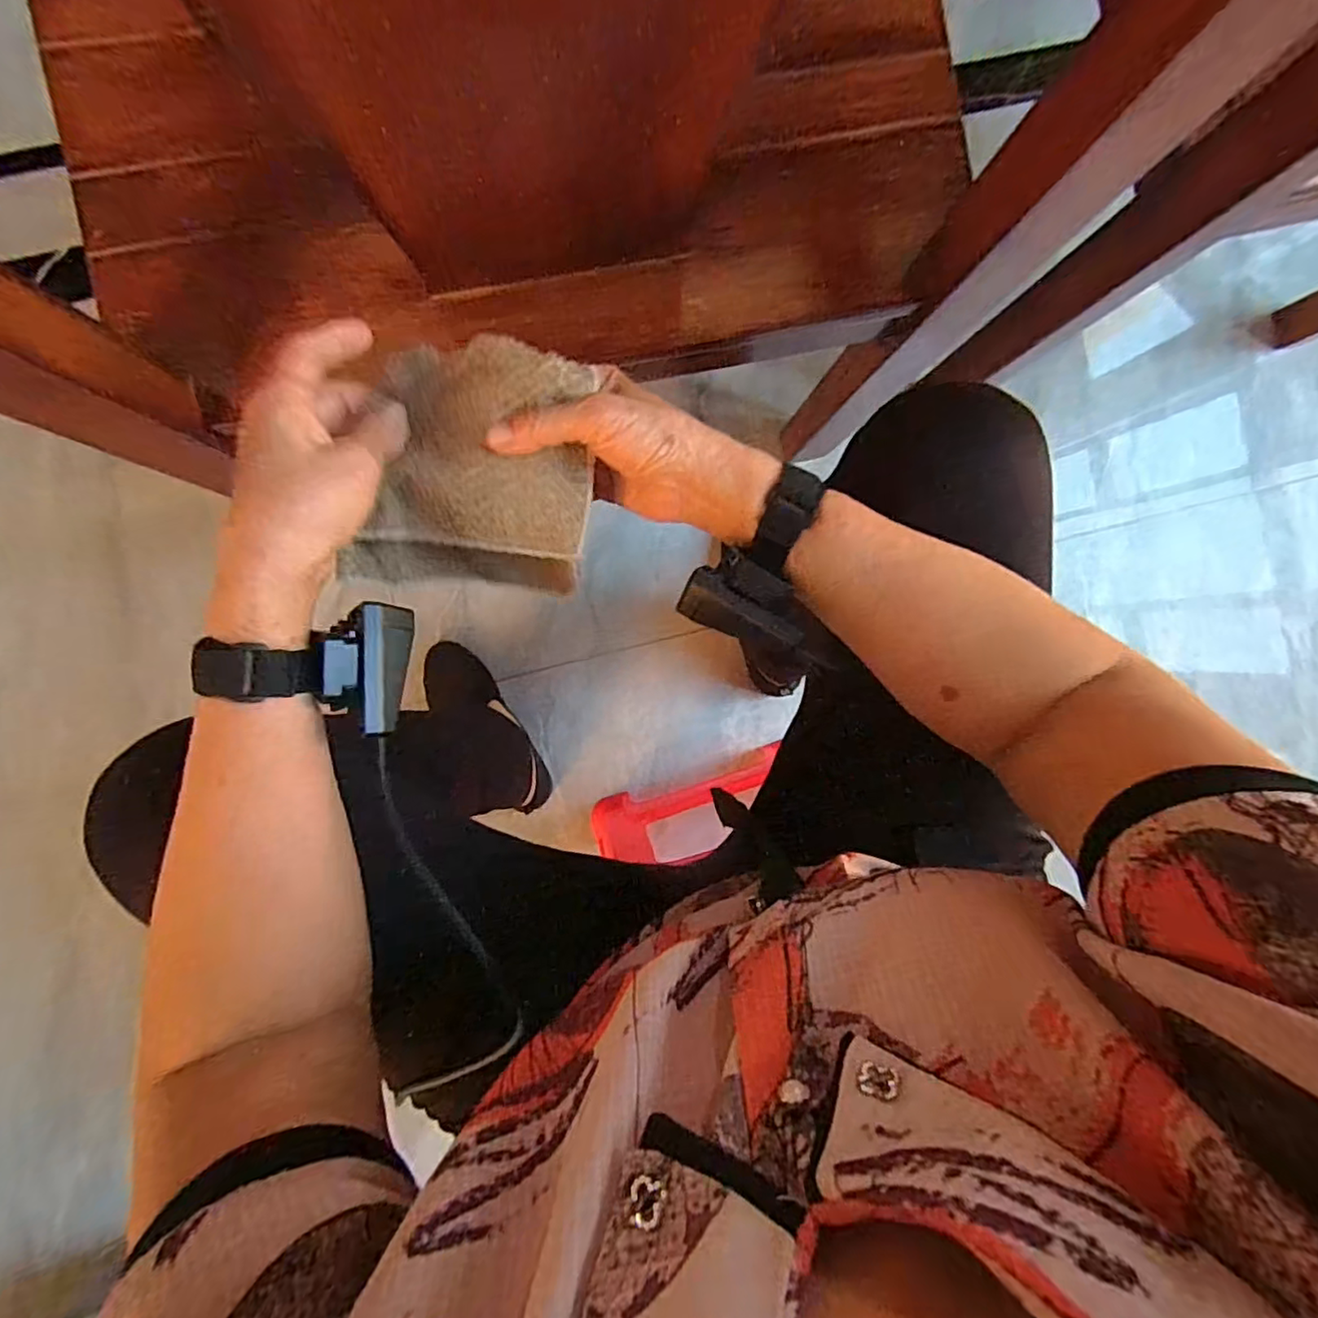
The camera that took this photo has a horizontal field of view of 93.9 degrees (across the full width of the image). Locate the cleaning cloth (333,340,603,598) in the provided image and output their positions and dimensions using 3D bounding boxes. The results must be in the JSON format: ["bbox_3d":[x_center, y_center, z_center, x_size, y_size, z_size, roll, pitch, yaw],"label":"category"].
[{"bbox_3d":[-0.104,-0.106,0.359,0.128,0.071,0.132,10,92,-3],"label":"cleaning cloth"}]

